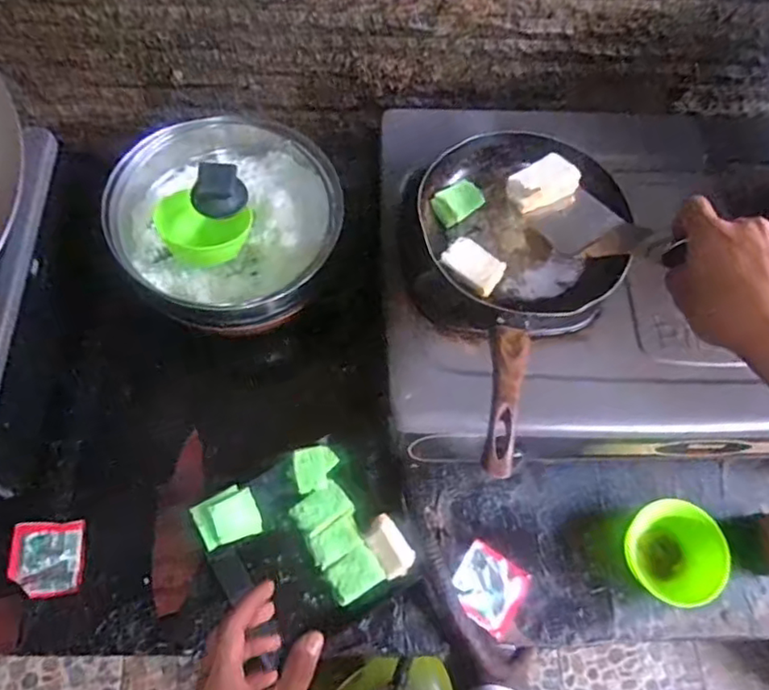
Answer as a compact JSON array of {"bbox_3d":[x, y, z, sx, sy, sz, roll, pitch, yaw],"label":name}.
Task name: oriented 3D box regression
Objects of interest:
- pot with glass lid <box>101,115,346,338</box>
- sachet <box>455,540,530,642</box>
[{"bbox_3d":[-0.184,-0.155,0.762,0.246,0.110,0.267,1,67,-3],"label":"pot with glass lid"},{"bbox_3d":[0.119,0.277,0.698,0.076,0.011,0.077,33,69,11],"label":"sachet"}]

